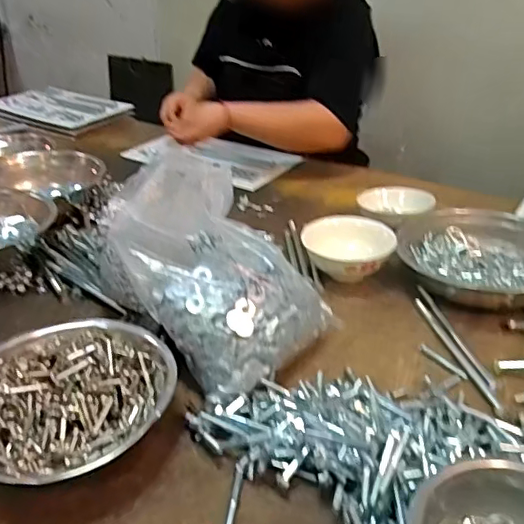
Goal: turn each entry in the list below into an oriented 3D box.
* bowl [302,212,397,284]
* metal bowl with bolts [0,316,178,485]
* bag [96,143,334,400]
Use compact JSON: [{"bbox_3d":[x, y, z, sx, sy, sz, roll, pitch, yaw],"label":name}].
[{"bbox_3d":[0.137,-0.020,0.877,0.133,0.068,0.133,0,30,0],"label":"bowl"},{"bbox_3d":[-0.198,0.141,0.577,0.211,0.070,0.193,0,30,0],"label":"metal bowl with bolts"},{"bbox_3d":[-0.071,-0.001,0.703,0.286,0.197,0.195,26,39,37],"label":"bag"}]

